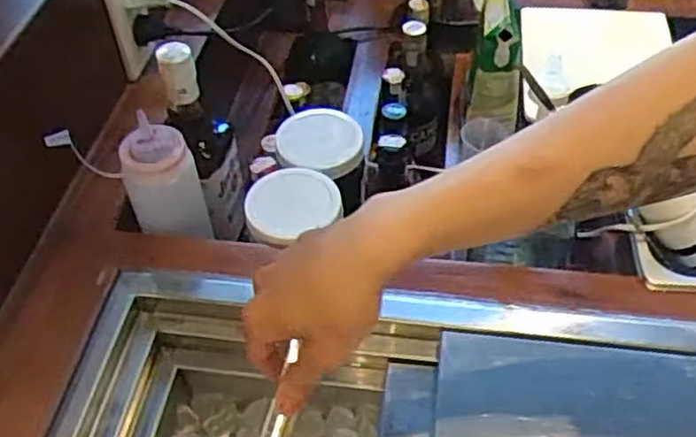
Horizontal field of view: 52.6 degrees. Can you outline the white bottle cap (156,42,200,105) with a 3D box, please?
[{"bbox_3d":[-0.156,-0.135,0.650,0.030,0.048,0.030,-12,49,-8],"label":"white bottle cap"}]

